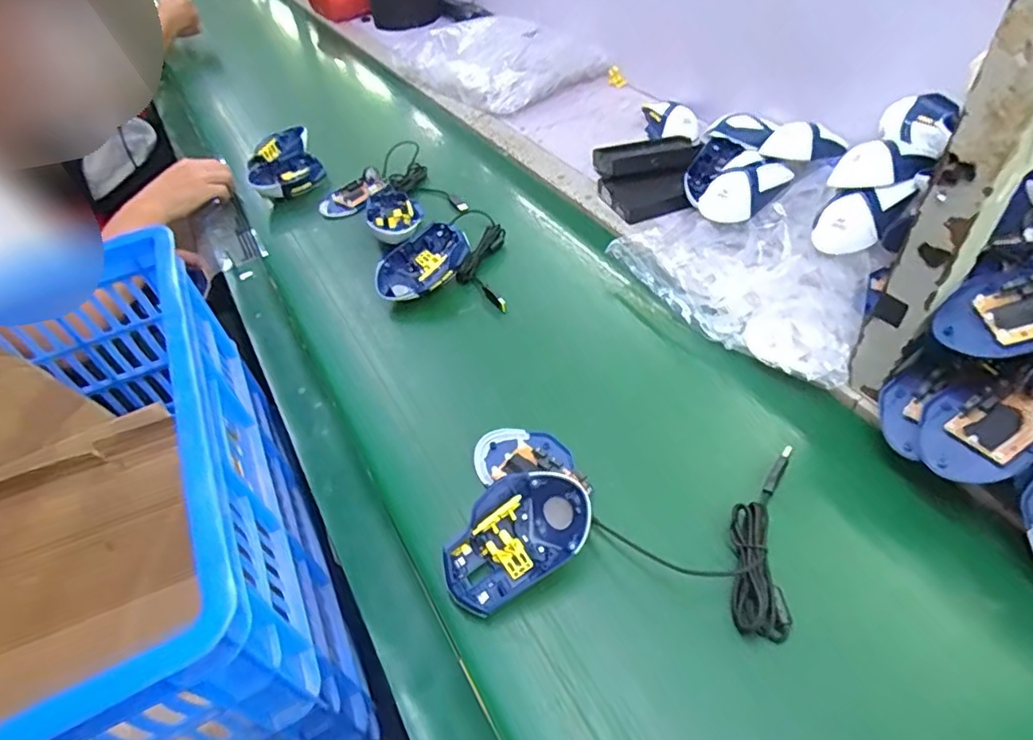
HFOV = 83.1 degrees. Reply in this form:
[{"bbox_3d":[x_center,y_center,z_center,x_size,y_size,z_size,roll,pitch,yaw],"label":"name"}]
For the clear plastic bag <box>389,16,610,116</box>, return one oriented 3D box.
[{"bbox_3d":[-0.040,-0.606,1.112,0.238,0.090,0.369,-32,53,-23],"label":"clear plastic bag"}]

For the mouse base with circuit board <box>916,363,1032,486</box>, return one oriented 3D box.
[{"bbox_3d":[0.345,0.035,0.426,0.100,0.024,0.072,-52,40,9],"label":"mouse base with circuit board"}]

